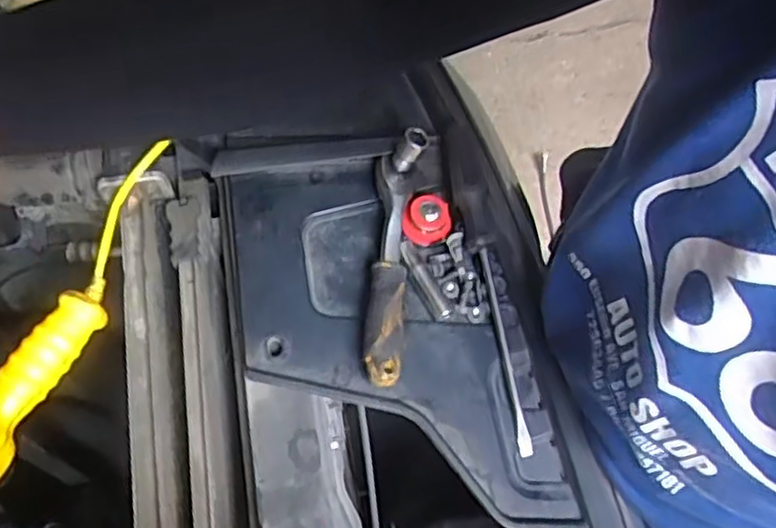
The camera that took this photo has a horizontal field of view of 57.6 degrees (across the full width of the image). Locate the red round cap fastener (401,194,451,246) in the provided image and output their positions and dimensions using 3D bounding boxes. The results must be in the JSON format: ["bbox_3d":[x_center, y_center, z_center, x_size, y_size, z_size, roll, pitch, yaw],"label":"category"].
[{"bbox_3d":[0.029,-0.034,0.530,0.037,0.015,0.035,-25,82,-2],"label":"red round cap fastener"}]

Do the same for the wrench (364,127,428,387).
[{"bbox_3d":[0.001,-0.007,0.498,0.032,0.046,0.184,6,66,3],"label":"wrench"}]

